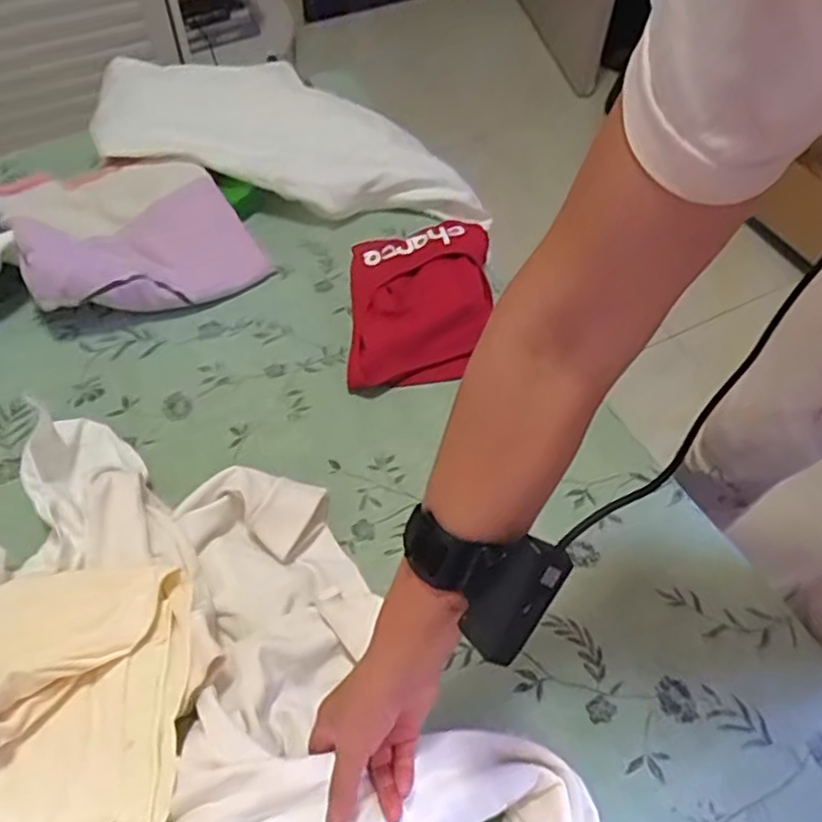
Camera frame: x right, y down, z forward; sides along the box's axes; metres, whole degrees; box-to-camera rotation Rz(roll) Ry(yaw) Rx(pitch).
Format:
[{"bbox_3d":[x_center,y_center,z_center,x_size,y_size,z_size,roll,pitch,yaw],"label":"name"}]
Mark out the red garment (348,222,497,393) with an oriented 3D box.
[{"bbox_3d":[0.017,-0.138,0.857,0.180,0.066,0.239,1,54,-1],"label":"red garment"}]

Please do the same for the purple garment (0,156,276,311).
[{"bbox_3d":[-0.371,-0.249,0.923,0.277,0.113,0.274,-24,58,-18],"label":"purple garment"}]

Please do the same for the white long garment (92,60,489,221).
[{"bbox_3d":[-0.217,-0.407,1.058,0.381,0.093,0.579,-37,63,-25],"label":"white long garment"}]

